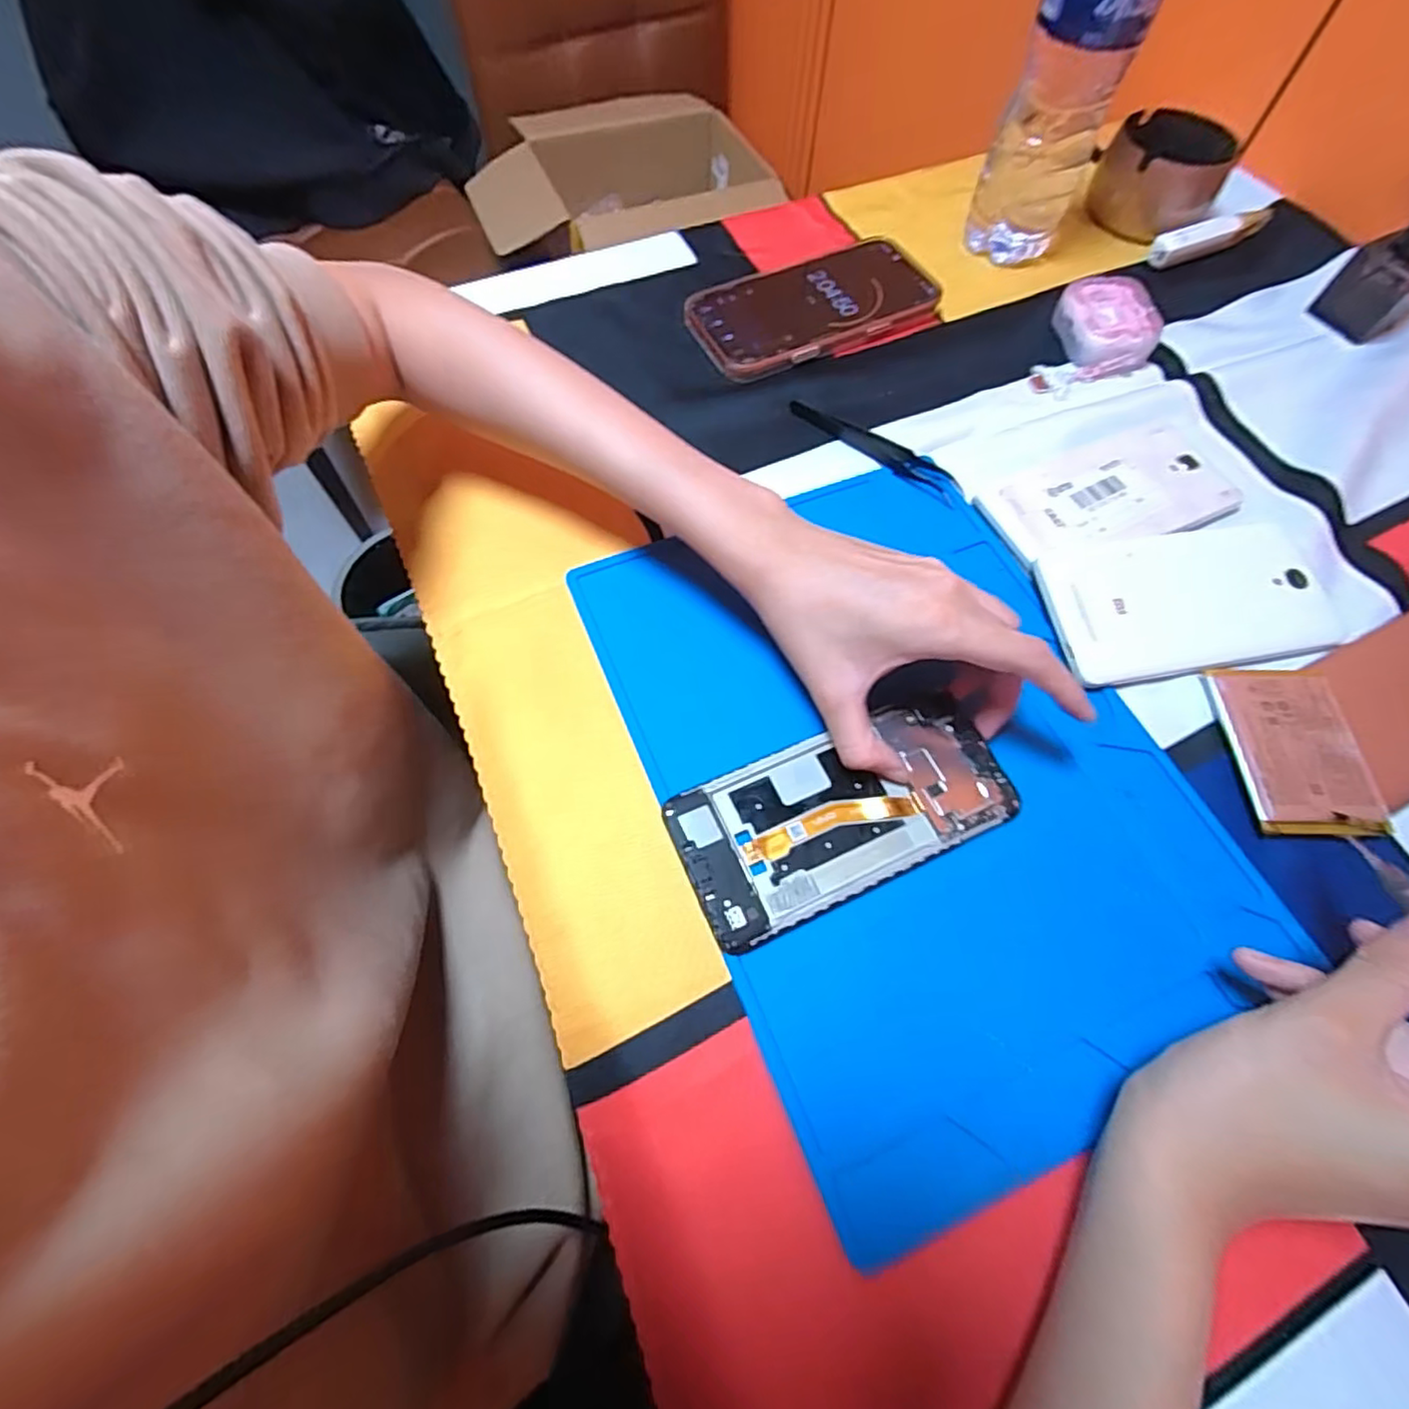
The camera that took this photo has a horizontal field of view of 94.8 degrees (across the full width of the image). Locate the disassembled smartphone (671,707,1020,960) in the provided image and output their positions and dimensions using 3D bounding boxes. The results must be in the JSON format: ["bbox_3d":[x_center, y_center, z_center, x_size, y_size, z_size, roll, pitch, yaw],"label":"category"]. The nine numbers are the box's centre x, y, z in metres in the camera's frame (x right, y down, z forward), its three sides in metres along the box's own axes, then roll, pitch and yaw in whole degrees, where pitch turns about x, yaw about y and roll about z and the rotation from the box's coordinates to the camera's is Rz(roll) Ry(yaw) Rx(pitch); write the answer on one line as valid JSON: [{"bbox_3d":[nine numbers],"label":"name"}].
[{"bbox_3d":[0.063,0.048,0.287,0.148,0.006,0.070,-18,66,-10],"label":"disassembled smartphone"}]

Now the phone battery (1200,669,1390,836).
[{"bbox_3d":[0.276,0.022,0.305,0.055,0.010,0.080,1,65,0],"label":"phone battery"}]

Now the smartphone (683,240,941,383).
[{"bbox_3d":[0.072,-0.269,0.439,0.161,0.015,0.084,-24,67,-12],"label":"smartphone"}]

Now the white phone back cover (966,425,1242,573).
[{"bbox_3d":[0.233,-0.116,0.368,0.151,0.012,0.065,-20,66,-10],"label":"white phone back cover"}]

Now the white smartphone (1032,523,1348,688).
[{"bbox_3d":[0.251,-0.054,0.336,0.154,0.014,0.078,-9,65,-5],"label":"white smartphone"}]

